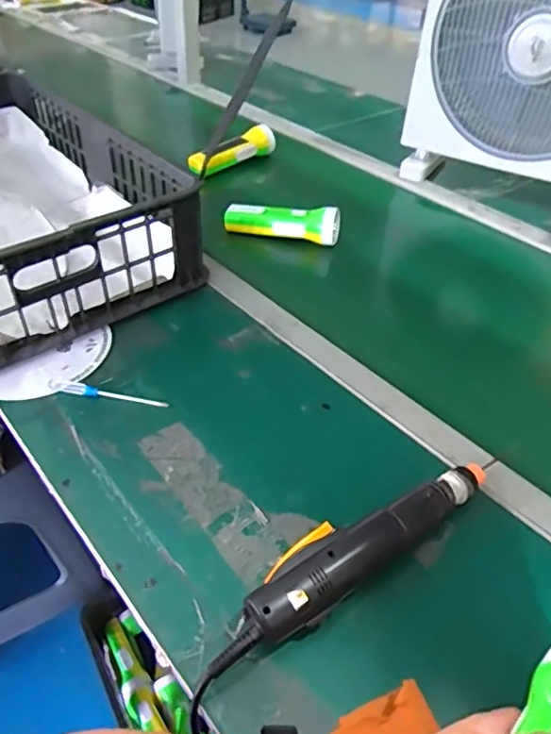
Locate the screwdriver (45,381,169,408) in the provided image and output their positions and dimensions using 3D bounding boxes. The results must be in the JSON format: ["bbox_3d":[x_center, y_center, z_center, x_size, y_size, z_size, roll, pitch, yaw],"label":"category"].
[{"bbox_3d":[-0.177,0.029,0.611,0.130,0.008,0.013,7,41,7],"label":"screwdriver"}]

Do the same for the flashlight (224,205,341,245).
[{"bbox_3d":[0.010,-0.225,0.871,0.170,0.051,0.044,10,43,10],"label":"flashlight"}]

